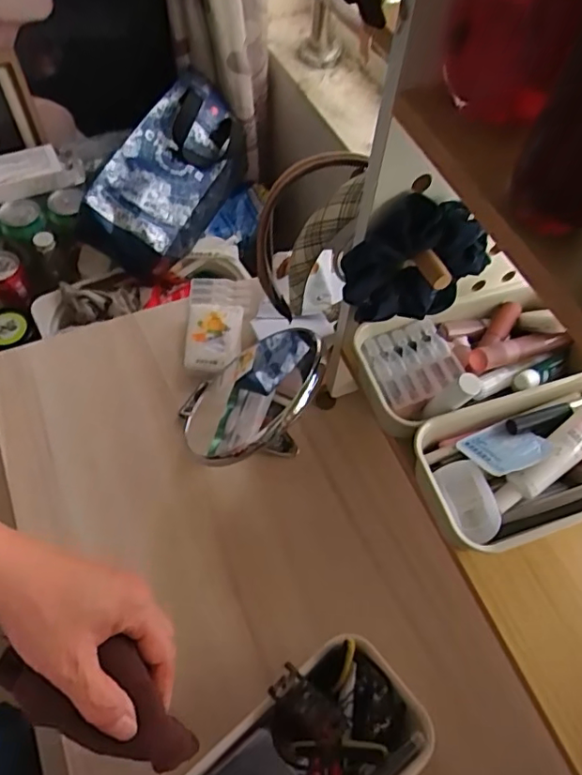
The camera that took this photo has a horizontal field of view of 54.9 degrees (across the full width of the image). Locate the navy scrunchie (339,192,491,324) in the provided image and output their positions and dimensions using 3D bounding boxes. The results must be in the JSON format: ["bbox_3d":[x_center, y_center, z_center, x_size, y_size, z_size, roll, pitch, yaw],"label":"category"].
[{"bbox_3d":[0.085,-0.082,0.396,0.104,0.097,0.048,-26,65,-18],"label":"navy scrunchie"}]

